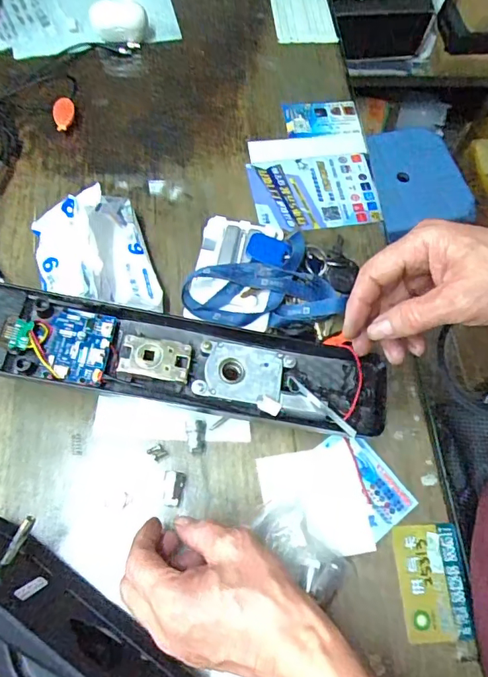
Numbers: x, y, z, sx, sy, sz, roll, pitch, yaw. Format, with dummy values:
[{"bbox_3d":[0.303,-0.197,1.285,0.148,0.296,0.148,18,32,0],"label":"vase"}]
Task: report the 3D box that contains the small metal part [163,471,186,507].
[{"bbox_3d":[-0.058,0.122,0.399,0.017,0.004,0.027,10,66,3],"label":"small metal part"}]

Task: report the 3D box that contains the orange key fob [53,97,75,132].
[{"bbox_3d":[-0.202,-0.251,0.552,0.021,0.023,0.034,-4,66,-3],"label":"orange key fob"}]

